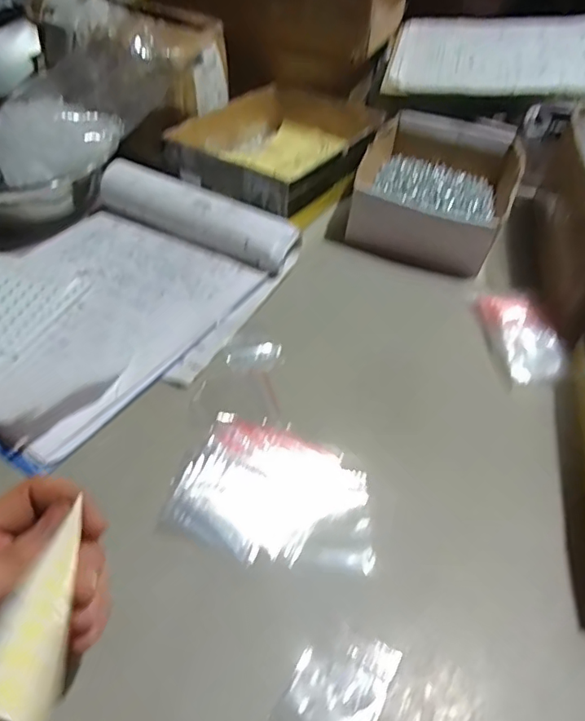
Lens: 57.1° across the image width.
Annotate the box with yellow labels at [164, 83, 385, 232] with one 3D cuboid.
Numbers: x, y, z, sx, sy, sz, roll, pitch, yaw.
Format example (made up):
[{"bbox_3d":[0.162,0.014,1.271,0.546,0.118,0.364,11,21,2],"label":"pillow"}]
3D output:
[{"bbox_3d":[-0.013,-0.253,0.660,0.183,0.067,0.259,22,47,16],"label":"box with yellow labels"}]

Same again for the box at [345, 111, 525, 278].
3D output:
[{"bbox_3d":[0.173,-0.210,0.647,0.169,0.061,0.248,19,46,13],"label":"box"}]

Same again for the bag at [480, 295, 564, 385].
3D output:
[{"bbox_3d":[0.214,-0.023,0.499,0.053,0.018,0.100,-3,45,-9],"label":"bag"}]

